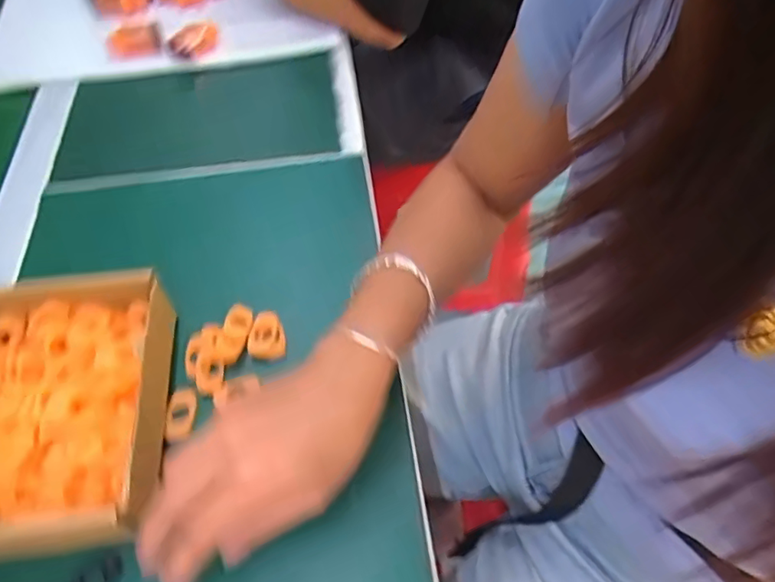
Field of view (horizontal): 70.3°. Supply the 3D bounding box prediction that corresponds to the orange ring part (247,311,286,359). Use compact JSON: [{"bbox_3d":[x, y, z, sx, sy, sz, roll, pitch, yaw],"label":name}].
[{"bbox_3d":[-0.088,0.032,0.404,0.026,0.010,0.034,-3,55,-1],"label":"orange ring part"}]

